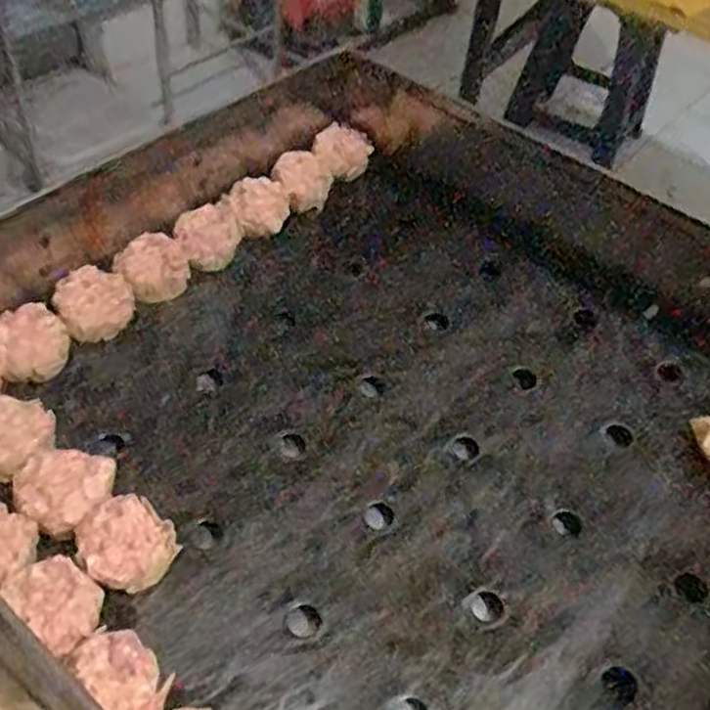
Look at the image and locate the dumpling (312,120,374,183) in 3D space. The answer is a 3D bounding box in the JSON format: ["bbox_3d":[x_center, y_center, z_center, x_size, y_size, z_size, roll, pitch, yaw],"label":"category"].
[{"bbox_3d":[-0.009,-0.148,0.550,0.039,0.024,0.044,12,49,3],"label":"dumpling"}]

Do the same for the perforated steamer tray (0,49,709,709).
[{"bbox_3d":[0.041,0.003,0.410,0.454,0.089,0.482,38,56,19],"label":"perforated steamer tray"}]

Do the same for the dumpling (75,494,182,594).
[{"bbox_3d":[-0.103,0.086,0.338,0.040,0.034,0.037,-23,56,-24],"label":"dumpling"}]

